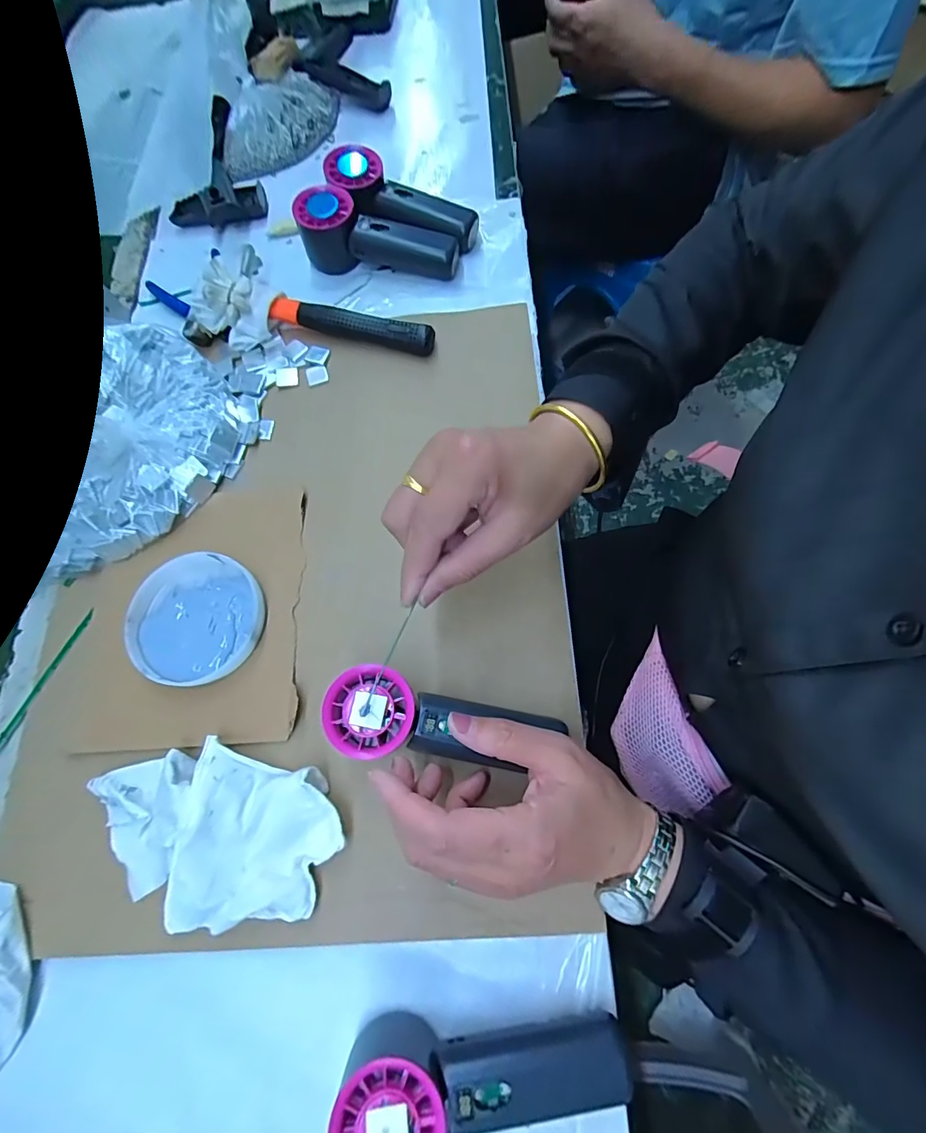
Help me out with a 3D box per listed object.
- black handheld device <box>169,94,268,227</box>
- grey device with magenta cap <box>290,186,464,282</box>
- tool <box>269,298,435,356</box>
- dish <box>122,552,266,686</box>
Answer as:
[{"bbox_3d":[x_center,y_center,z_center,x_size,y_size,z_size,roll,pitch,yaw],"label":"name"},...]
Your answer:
[{"bbox_3d":[-0.291,-0.454,0.533,0.101,0.025,0.199,-20,72,-5],"label":"black handheld device"},{"bbox_3d":[-0.081,-0.323,0.462,0.152,0.050,0.051,10,74,8],"label":"grey device with magenta cap"},{"bbox_3d":[-0.105,-0.226,0.447,0.158,0.023,0.018,13,73,10],"label":"tool"},{"bbox_3d":[-0.204,0.040,0.366,0.100,0.015,0.097,-1,71,2],"label":"dish"}]

